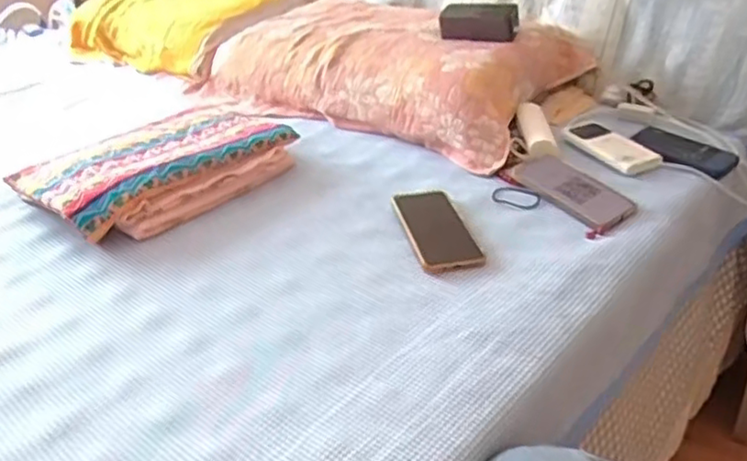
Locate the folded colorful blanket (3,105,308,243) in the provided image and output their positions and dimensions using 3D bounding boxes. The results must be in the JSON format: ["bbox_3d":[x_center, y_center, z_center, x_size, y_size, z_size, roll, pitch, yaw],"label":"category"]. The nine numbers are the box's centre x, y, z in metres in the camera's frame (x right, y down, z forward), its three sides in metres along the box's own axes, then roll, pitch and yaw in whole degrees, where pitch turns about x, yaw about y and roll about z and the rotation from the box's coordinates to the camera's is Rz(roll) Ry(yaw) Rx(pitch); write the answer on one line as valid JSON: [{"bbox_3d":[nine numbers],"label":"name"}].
[{"bbox_3d":[-0.317,-0.097,0.969,0.245,0.072,0.347,22,39,35],"label":"folded colorful blanket"}]

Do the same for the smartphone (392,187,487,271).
[{"bbox_3d":[0.078,-0.006,0.819,0.075,0.016,0.171,-9,31,-9],"label":"smartphone"}]

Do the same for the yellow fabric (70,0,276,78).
[{"bbox_3d":[-0.493,-0.522,1.609,0.553,0.149,0.360,18,37,31],"label":"yellow fabric"}]

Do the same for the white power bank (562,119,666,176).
[{"bbox_3d":[0.360,-0.129,0.983,0.074,0.021,0.159,-16,33,-20],"label":"white power bank"}]

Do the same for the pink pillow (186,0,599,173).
[{"bbox_3d":[0.011,-0.322,1.228,0.680,0.124,0.353,20,38,33],"label":"pink pillow"}]

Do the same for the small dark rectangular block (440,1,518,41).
[{"bbox_3d":[0.180,-0.360,1.113,0.135,0.050,0.049,13,35,25],"label":"small dark rectangular block"}]

